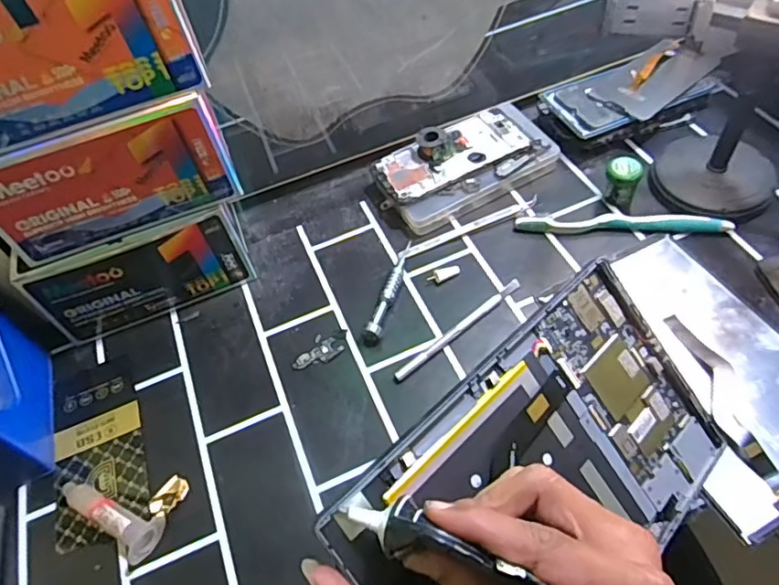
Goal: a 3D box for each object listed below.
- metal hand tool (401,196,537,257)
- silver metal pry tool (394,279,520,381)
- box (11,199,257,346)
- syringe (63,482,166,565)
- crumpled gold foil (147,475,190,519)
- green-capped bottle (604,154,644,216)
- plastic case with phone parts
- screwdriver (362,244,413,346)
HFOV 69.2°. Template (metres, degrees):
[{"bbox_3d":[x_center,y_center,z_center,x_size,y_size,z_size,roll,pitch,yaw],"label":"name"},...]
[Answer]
[{"bbox_3d":[0.078,-0.063,0.543,0.143,0.007,0.012,-23,54,-8],"label":"metal hand tool"},{"bbox_3d":[0.059,0.030,0.479,0.138,0.008,0.010,-37,57,-18],"label":"silver metal pry tool"},{"bbox_3d":[-0.220,-0.028,0.508,0.177,0.094,0.060,-22,54,-8],"label":"box"},{"bbox_3d":[-0.205,0.161,0.410,0.088,0.018,0.031,19,59,21],"label":"syringe"},{"bbox_3d":[-0.164,0.152,0.421,0.019,0.009,0.030,21,60,22],"label":"crumpled gold foil"},{"bbox_3d":[0.217,-0.101,0.531,0.032,0.046,0.029,15,57,18],"label":"green-capped bottle"},{"bbox_3d":[0.075,-0.134,0.568,0.176,0.039,0.090,-25,54,-10],"label":"plastic case with phone parts"},{"bbox_3d":[0.001,-0.005,0.506,0.015,0.014,0.114,14,57,18],"label":"screwdriver"}]

